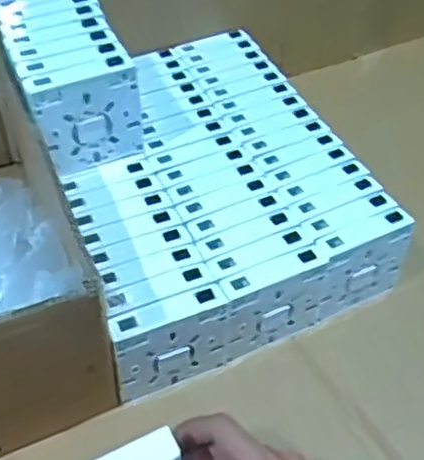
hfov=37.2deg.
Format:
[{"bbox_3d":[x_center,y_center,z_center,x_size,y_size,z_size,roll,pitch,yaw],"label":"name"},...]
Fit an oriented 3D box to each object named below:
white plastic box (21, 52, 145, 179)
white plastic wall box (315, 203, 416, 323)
[{"bbox_3d":[-0.100,-0.090,0.515,0.086,0.091,0.021,-21,48,-20],"label":"white plastic box"},{"bbox_3d":[0.123,0.030,0.527,0.084,0.086,0.021,-18,47,-17],"label":"white plastic wall box"}]

